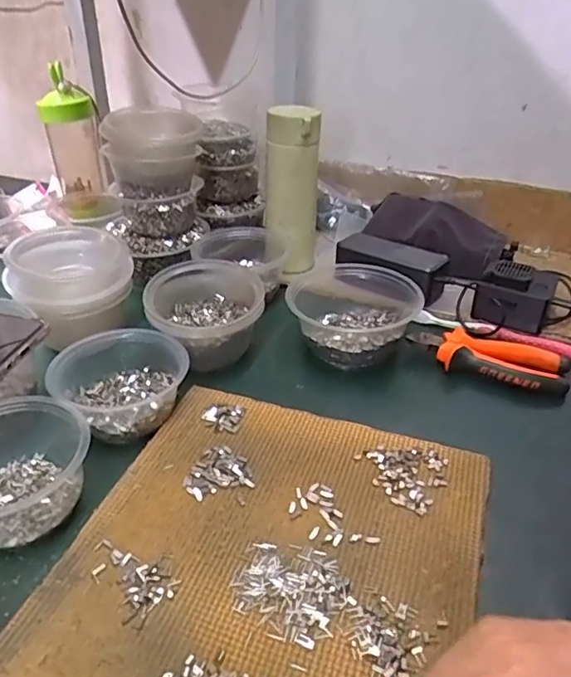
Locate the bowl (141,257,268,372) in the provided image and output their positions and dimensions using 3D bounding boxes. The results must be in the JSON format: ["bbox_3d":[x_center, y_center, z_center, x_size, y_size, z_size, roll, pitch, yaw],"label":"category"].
[{"bbox_3d":[-0.079,-0.026,0.567,0.110,0.067,0.116,2,34,1],"label":"bowl"}]

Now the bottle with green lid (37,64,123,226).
[{"bbox_3d":[-0.308,-0.277,0.812,0.079,0.197,0.091,-12,36,-20],"label":"bottle with green lid"}]

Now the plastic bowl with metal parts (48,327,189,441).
[{"bbox_3d":[-0.148,0.036,0.493,0.111,0.052,0.111,1,34,-1],"label":"plastic bowl with metal parts"}]

